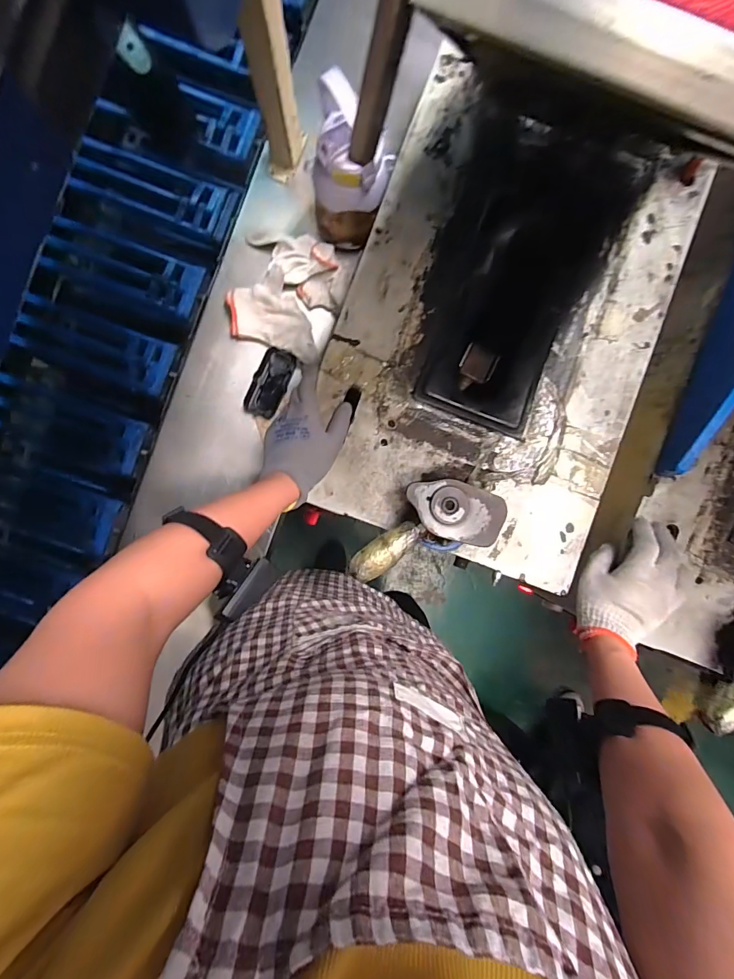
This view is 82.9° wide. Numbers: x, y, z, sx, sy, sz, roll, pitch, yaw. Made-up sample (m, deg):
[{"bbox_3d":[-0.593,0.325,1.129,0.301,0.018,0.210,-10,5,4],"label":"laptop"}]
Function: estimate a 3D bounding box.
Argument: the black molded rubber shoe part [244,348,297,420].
[{"bbox_3d":[-0.154,-0.169,0.667,0.049,0.025,0.107,24,89,-1],"label":"black molded rubber shoe part"}]

